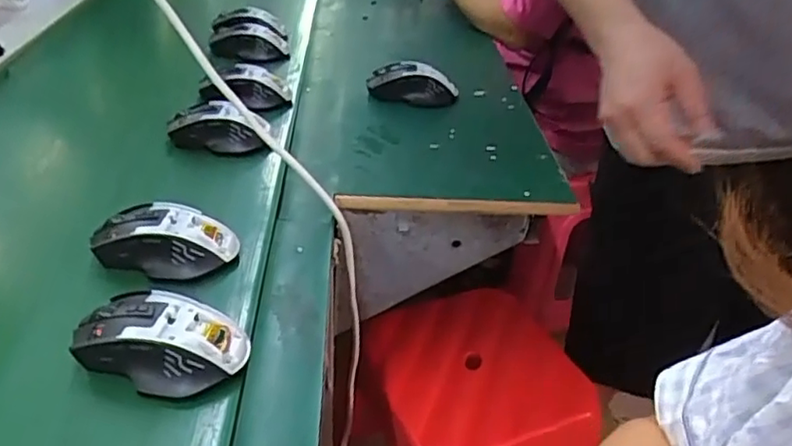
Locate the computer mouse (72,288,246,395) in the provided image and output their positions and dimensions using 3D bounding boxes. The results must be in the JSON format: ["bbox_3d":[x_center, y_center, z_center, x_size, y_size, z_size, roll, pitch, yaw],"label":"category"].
[{"bbox_3d":[-0.159,0.077,0.422,0.108,0.034,0.064,10,35,9],"label":"computer mouse"}]

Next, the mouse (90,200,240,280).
[{"bbox_3d":[-0.189,0.012,0.512,0.104,0.034,0.051,8,35,6],"label":"mouse"}]

